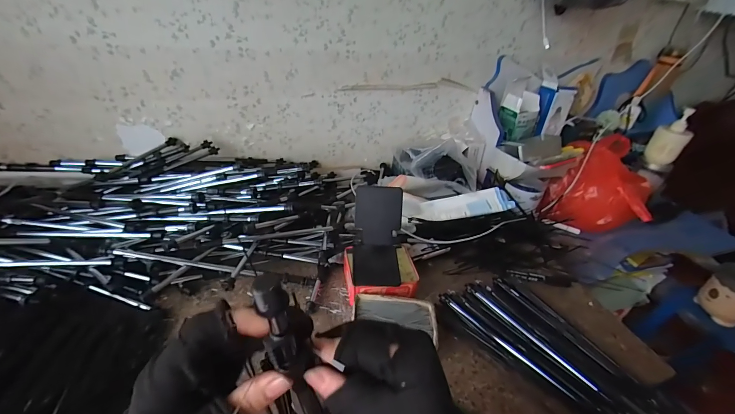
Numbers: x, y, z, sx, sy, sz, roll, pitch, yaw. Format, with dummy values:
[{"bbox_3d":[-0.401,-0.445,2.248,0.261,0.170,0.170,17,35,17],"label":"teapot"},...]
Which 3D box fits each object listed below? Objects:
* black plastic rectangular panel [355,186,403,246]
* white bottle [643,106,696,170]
[{"bbox_3d":[0.020,0.015,0.541,0.077,0.097,0.013,1,10,-9],"label":"black plastic rectangular panel"},{"bbox_3d":[0.808,-0.178,0.869,0.073,0.151,0.053,31,42,31],"label":"white bottle"}]

